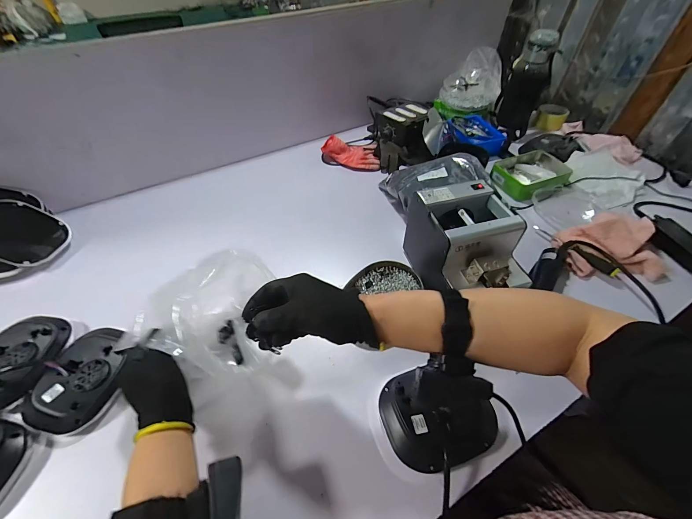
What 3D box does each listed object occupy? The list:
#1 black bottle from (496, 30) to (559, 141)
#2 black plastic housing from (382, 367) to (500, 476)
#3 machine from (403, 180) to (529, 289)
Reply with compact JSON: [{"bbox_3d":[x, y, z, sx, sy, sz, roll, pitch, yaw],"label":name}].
[{"bbox_3d":[0.479,-0.459,0.809,0.098,0.251,0.091,19,32,18],"label":"black bottle"},{"bbox_3d":[0.121,0.199,0.391,0.142,0.037,0.112,-13,50,-8],"label":"black plastic housing"},{"bbox_3d":[0.192,-0.020,0.492,0.130,0.136,0.167,-11,49,-7],"label":"machine"}]

